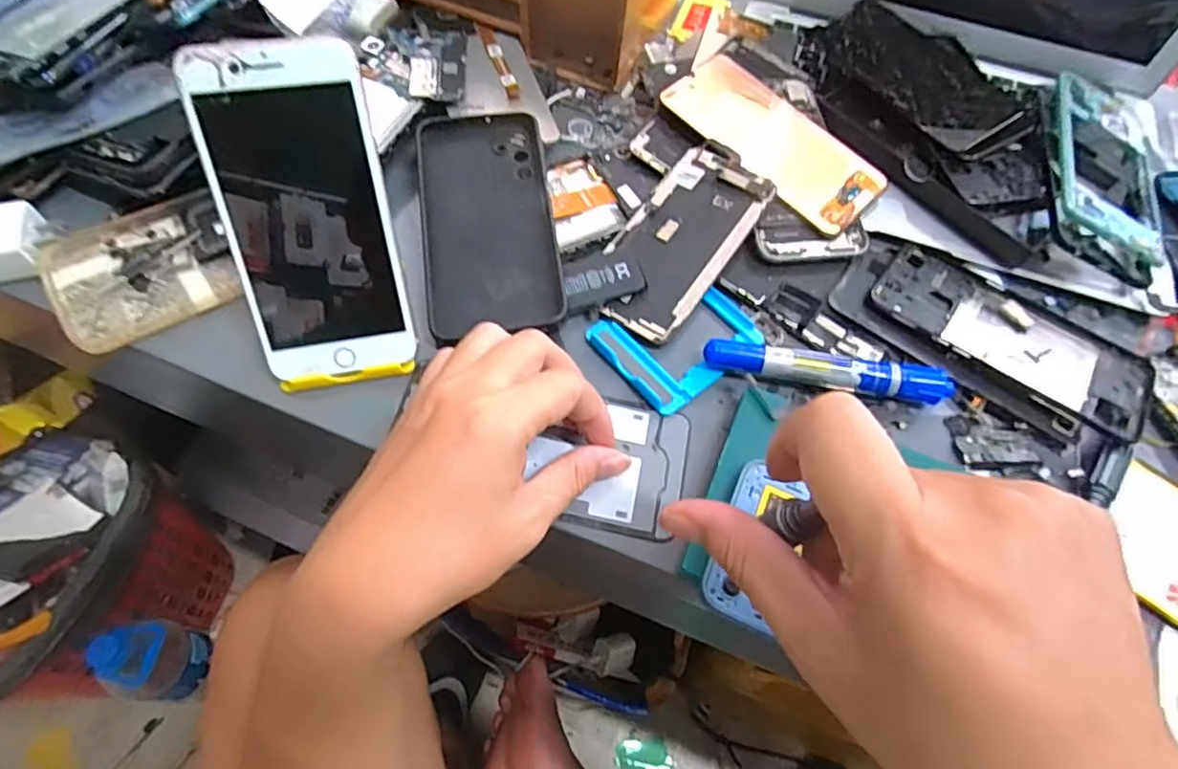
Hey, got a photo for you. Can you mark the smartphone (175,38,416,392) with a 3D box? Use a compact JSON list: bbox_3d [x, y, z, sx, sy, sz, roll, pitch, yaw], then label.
[{"bbox_3d":[-0.137,-0.076,0.301,0.075,0.160,0.004,-9,24,-10],"label":"smartphone"}]

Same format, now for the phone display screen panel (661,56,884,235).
[{"bbox_3d":[0.125,-0.167,0.410,0.074,0.005,0.152,-39,70,-22],"label":"phone display screen panel"}]

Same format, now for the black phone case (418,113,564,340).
[{"bbox_3d":[-0.063,-0.105,0.378,0.077,0.013,0.159,-6,61,-7],"label":"black phone case"}]

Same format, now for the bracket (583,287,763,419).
[{"bbox_3d":[0.052,-0.029,0.356,0.086,0.009,0.069,-33,67,-20],"label":"bracket"}]

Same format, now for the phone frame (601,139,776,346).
[{"bbox_3d":[0.056,-0.091,0.381,0.067,0.004,0.138,33,73,17],"label":"phone frame"}]

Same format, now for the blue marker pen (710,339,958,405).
[{"bbox_3d":[0.133,-0.007,0.339,0.135,0.013,0.018,7,60,1],"label":"blue marker pen"}]

